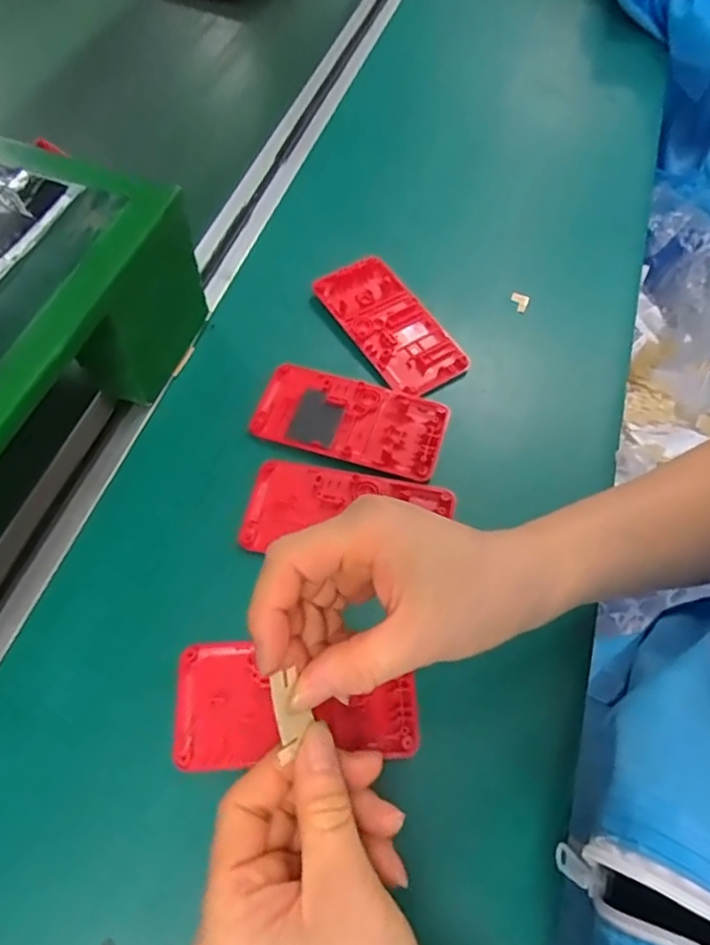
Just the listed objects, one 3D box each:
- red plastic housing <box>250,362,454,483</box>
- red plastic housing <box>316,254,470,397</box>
[{"bbox_3d":[-0.003,-0.037,0.411,0.124,0.009,0.062,14,60,5],"label":"red plastic housing"},{"bbox_3d":[0.028,-0.111,0.455,0.061,0.010,0.121,-30,66,-18],"label":"red plastic housing"}]

